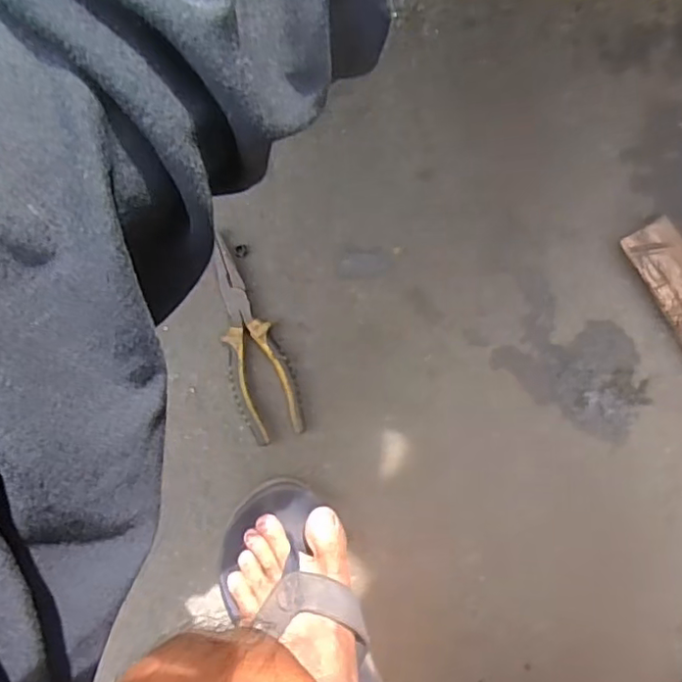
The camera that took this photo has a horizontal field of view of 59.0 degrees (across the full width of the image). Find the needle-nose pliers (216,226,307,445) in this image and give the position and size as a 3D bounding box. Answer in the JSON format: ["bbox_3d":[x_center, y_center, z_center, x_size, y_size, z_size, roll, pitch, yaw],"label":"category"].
[{"bbox_3d":[-0.078,0.001,0.522,0.049,0.020,0.171,-17,90,-1],"label":"needle-nose pliers"}]

